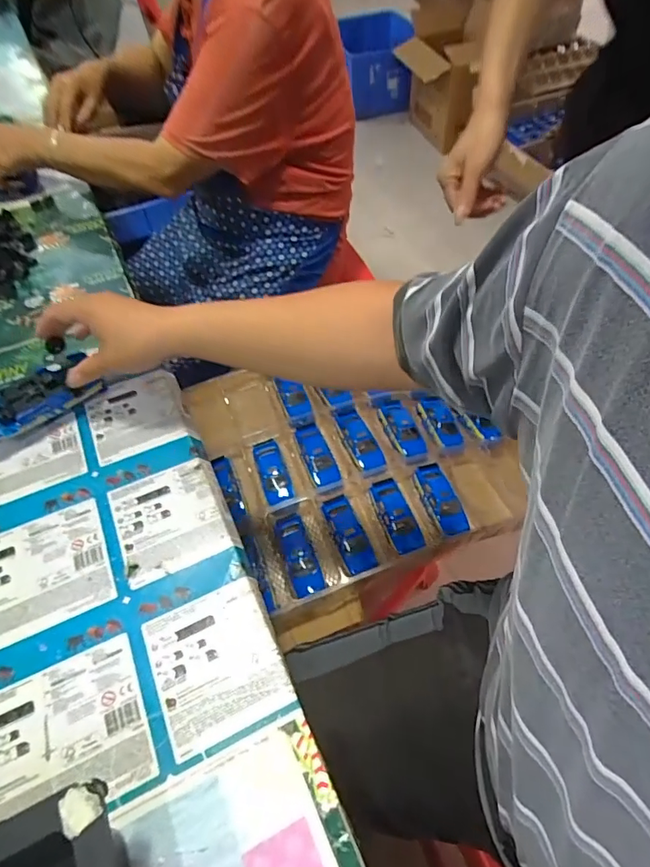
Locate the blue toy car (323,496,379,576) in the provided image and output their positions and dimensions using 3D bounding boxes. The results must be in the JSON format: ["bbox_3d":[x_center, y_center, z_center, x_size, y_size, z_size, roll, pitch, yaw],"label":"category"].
[{"bbox_3d":[0.035,0.154,0.739,0.049,0.032,0.121,-21,73,-17],"label":"blue toy car"}]

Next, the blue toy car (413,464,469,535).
[{"bbox_3d":[0.183,0.103,0.766,0.043,0.026,0.125,-14,55,-8],"label":"blue toy car"}]

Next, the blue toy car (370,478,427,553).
[{"bbox_3d":[0.111,0.126,0.752,0.054,0.040,0.122,-19,68,-15],"label":"blue toy car"}]

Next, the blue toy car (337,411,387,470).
[{"bbox_3d":[0.059,0.011,0.841,0.048,0.036,0.125,-23,69,-18],"label":"blue toy car"}]

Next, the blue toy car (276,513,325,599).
[{"bbox_3d":[-0.043,0.179,0.736,0.042,0.029,0.125,-18,56,-11],"label":"blue toy car"}]

